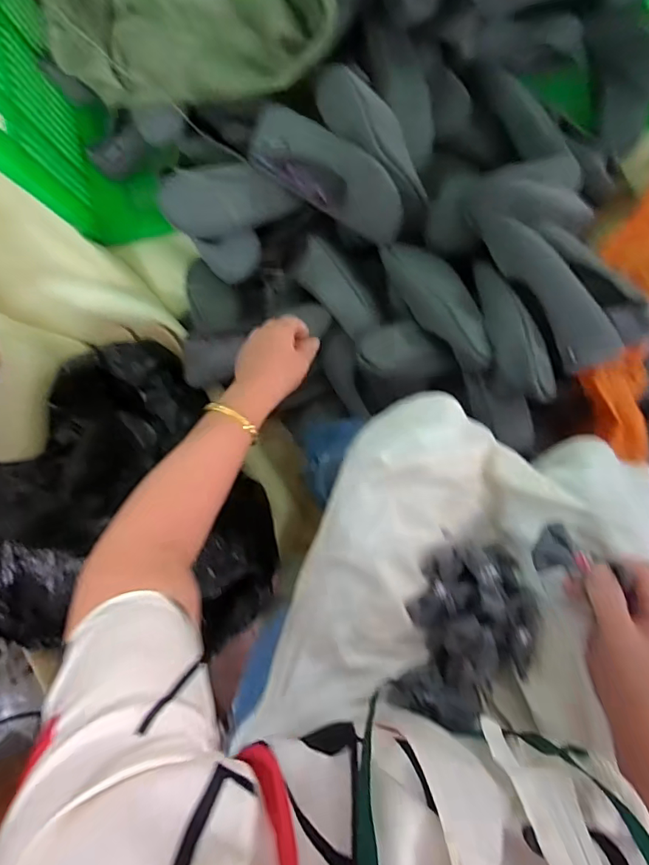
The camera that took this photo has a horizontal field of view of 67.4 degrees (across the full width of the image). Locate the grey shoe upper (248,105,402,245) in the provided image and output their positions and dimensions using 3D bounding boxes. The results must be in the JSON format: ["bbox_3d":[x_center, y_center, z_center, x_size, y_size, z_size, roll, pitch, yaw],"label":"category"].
[{"bbox_3d":[0.002,-0.354,0.682,0.243,0.113,0.039,34,63,-3],"label":"grey shoe upper"}]

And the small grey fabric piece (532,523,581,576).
[{"bbox_3d":[0.186,0.093,0.392,0.026,0.017,0.039,6,92,2],"label":"small grey fabric piece"}]

